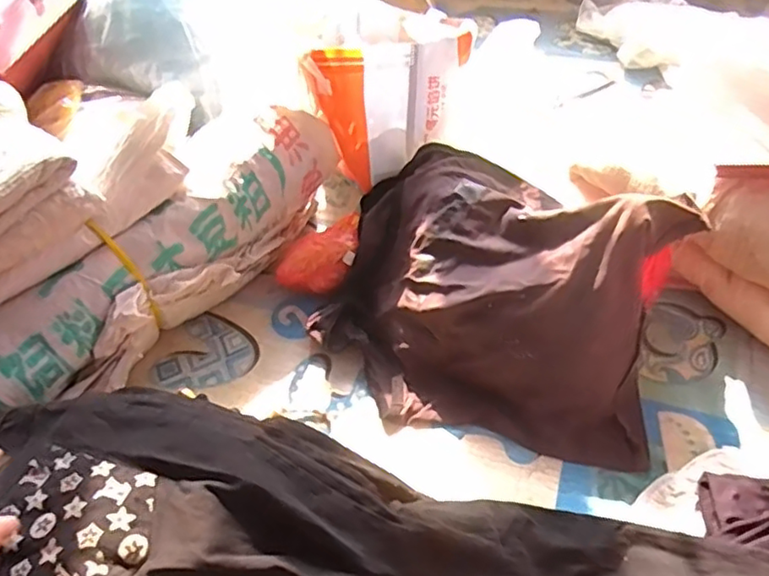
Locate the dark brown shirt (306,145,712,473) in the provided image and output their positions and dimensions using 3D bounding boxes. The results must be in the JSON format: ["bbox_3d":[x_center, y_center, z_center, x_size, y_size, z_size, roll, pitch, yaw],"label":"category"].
[{"bbox_3d":[0.140,-0.018,0.802,0.432,0.189,0.375,15,53,18],"label":"dark brown shirt"}]

